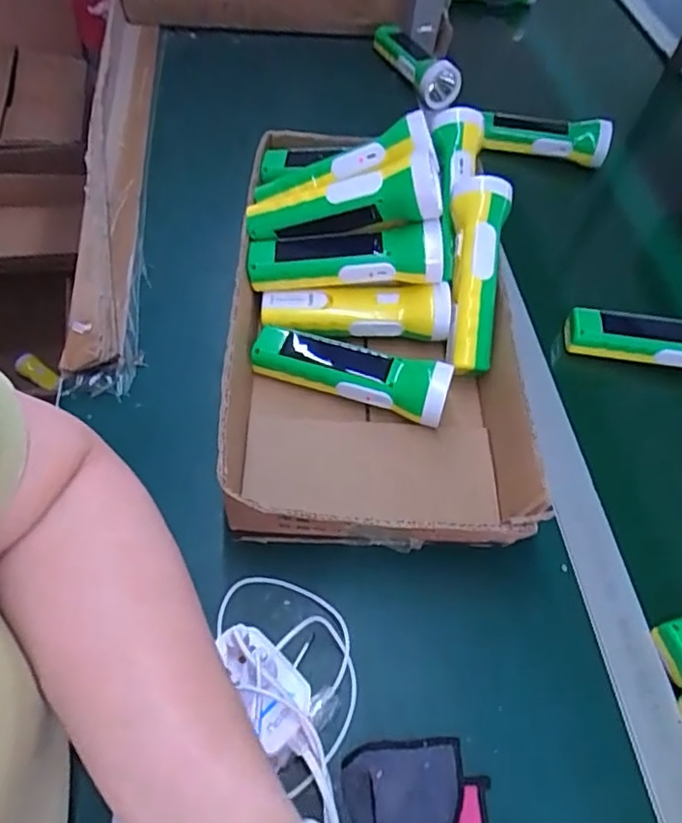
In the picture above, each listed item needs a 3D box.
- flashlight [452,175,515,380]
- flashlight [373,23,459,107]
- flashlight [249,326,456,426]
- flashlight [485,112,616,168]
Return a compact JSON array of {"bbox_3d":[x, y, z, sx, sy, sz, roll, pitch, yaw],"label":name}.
[{"bbox_3d":[0.119,-0.119,0.514,0.050,0.058,0.179,5,81,1],"label":"flashlight"},{"bbox_3d":[0.100,-0.476,0.800,0.051,0.052,0.161,-24,60,-17],"label":"flashlight"},{"bbox_3d":[0.007,-0.035,0.497,0.167,0.042,0.047,19,56,7],"label":"flashlight"},{"bbox_3d":[0.258,-0.348,0.751,0.160,0.046,0.048,6,56,-2],"label":"flashlight"}]

